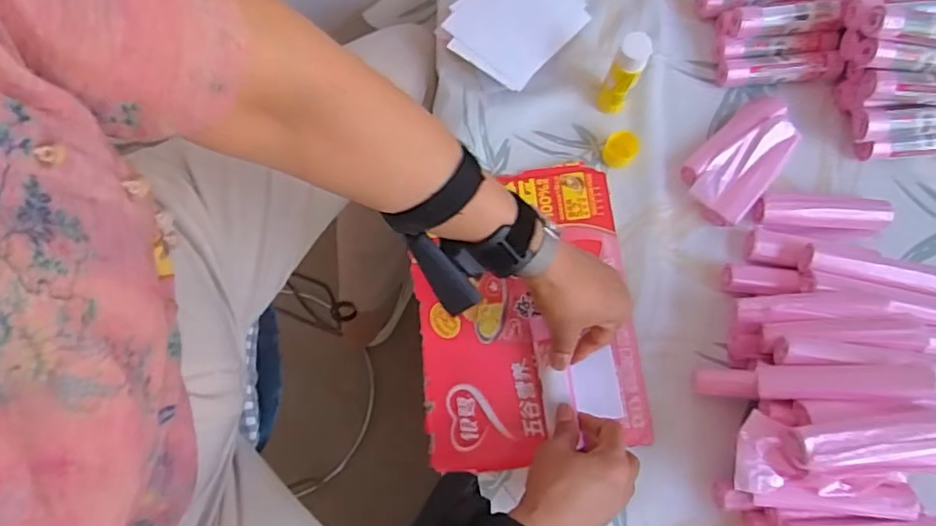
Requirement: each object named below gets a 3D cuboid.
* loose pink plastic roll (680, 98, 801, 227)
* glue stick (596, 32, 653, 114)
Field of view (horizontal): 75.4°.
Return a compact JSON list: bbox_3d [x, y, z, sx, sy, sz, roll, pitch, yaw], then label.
[{"bbox_3d":[0.271,-0.103,0.597,0.071,0.030,0.126,43,79,10],"label":"loose pink plastic roll"},{"bbox_3d":[0.148,-0.179,0.581,0.028,0.103,0.024,19,76,5],"label":"glue stick"}]

